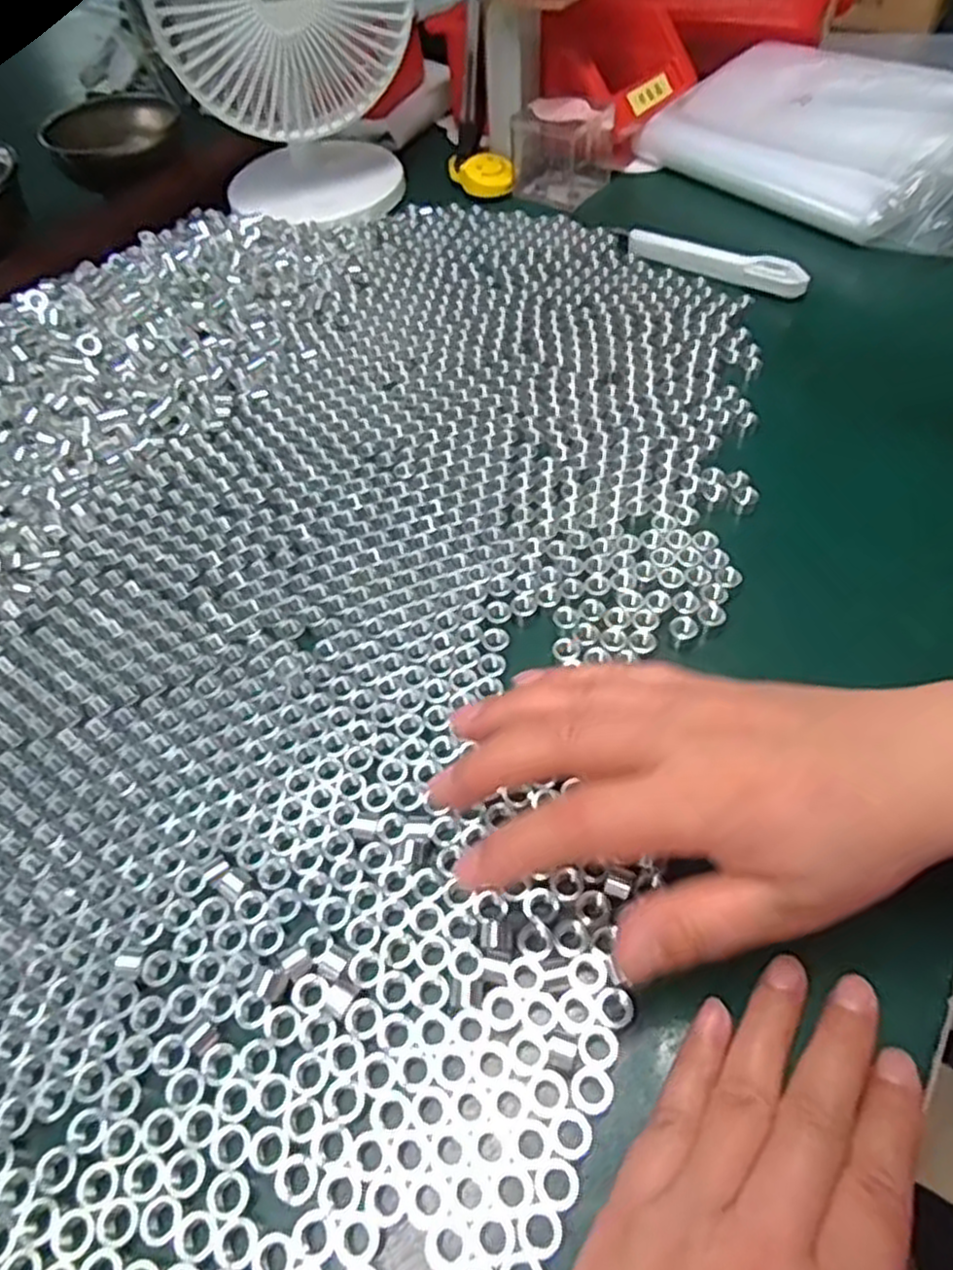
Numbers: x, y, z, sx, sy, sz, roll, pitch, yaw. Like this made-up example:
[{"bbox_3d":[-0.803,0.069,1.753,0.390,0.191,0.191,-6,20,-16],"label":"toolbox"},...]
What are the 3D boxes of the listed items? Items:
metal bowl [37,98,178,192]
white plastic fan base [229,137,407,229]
[{"bbox_3d":[-0.290,-0.399,0.626,0.100,0.031,0.100,0,59,0],"label":"metal bowl"},{"bbox_3d":[-0.119,-0.348,0.597,0.122,0.011,0.123,0,59,0],"label":"white plastic fan base"}]

